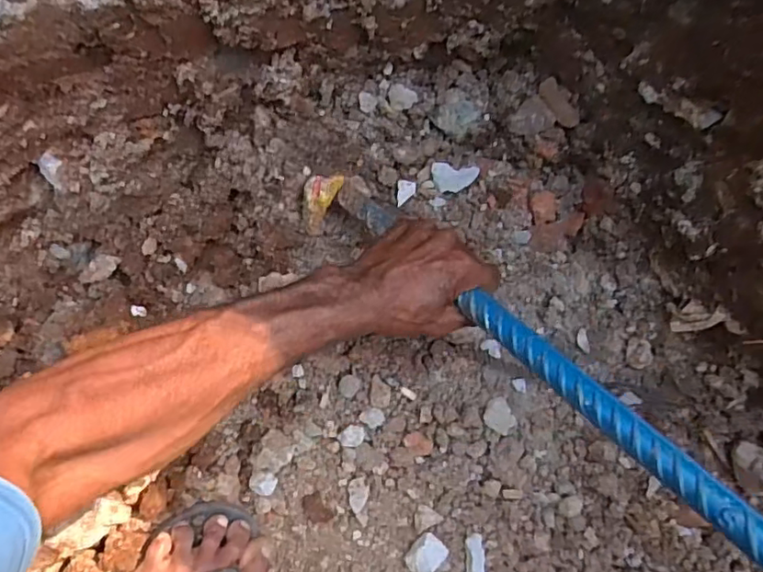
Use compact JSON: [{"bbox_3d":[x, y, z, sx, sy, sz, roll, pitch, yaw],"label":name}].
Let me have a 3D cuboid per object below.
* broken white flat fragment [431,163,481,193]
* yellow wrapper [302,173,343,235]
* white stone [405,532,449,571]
[{"bbox_3d":[0.072,-0.106,0.575,0.045,0.007,0.028,5,114,-9],"label":"broken white flat fragment"},{"bbox_3d":[-0.060,-0.079,0.546,0.032,0.013,0.063,23,122,1],"label":"yellow wrapper"},{"bbox_3d":[0.042,0.255,0.553,0.037,0.023,0.028,-43,85,-7],"label":"white stone"}]

